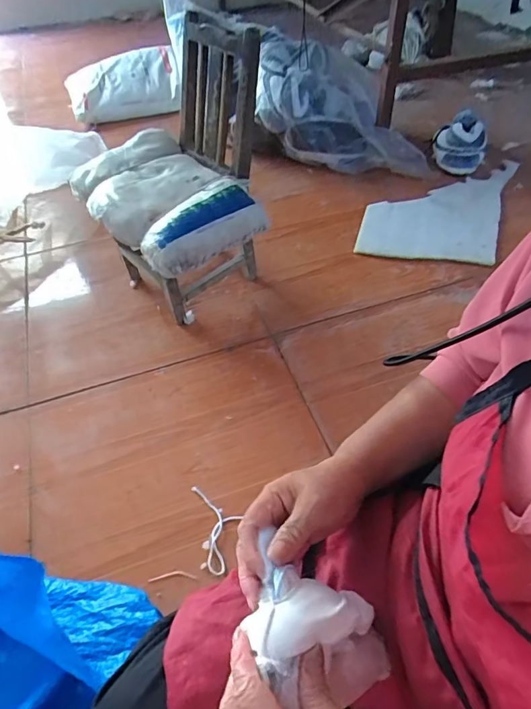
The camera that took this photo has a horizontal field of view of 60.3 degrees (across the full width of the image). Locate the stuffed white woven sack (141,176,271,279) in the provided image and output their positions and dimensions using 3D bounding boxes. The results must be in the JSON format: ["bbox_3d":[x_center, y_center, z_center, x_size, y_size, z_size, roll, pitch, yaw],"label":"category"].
[{"bbox_3d":[-0.133,-0.277,0.990,0.129,0.080,0.291,34,59,28],"label":"stuffed white woven sack"}]

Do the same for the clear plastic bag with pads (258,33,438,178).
[{"bbox_3d":[0.279,-0.880,1.604,0.603,0.334,0.299,2,50,5],"label":"clear plastic bag with pads"}]

